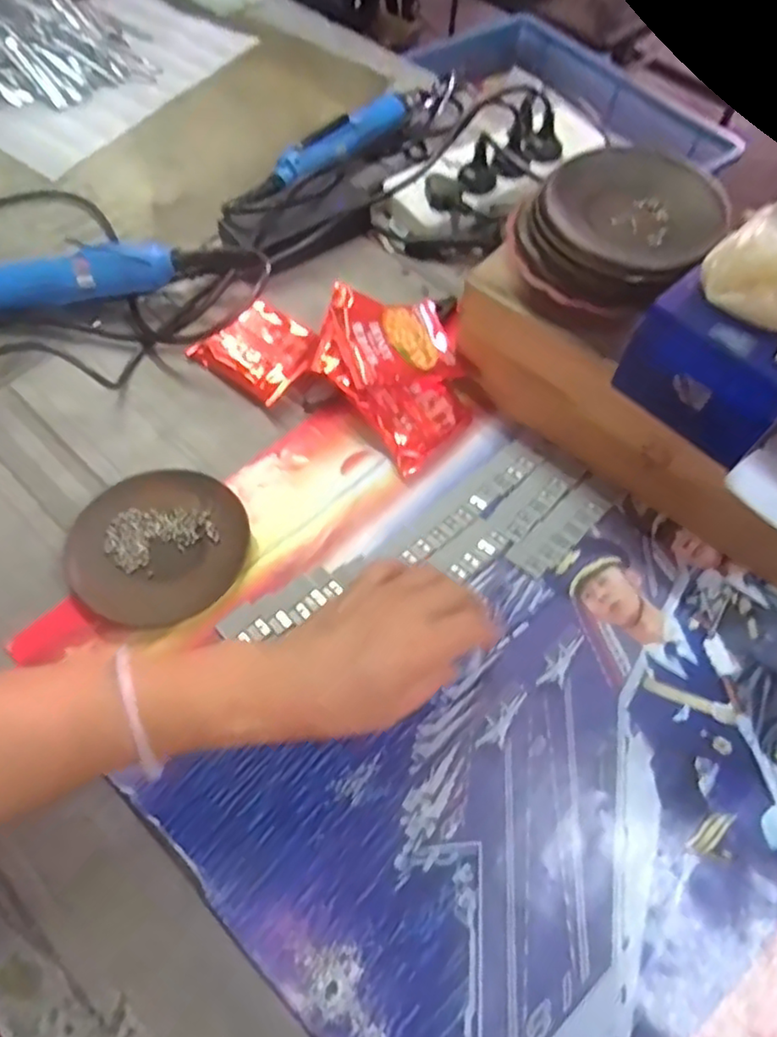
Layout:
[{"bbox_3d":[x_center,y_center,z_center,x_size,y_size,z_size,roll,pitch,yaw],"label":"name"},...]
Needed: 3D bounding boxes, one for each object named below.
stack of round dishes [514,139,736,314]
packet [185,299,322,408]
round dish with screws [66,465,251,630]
[{"bbox_3d":[0.148,-0.189,0.431,0.117,0.041,0.118,34,64,16],"label":"stack of round dishes"},{"bbox_3d":[-0.101,-0.135,0.535,0.083,0.023,0.082,-39,69,-22],"label":"packet"},{"bbox_3d":[-0.154,0.018,0.448,0.109,0.010,0.113,1,60,-2],"label":"round dish with screws"}]

